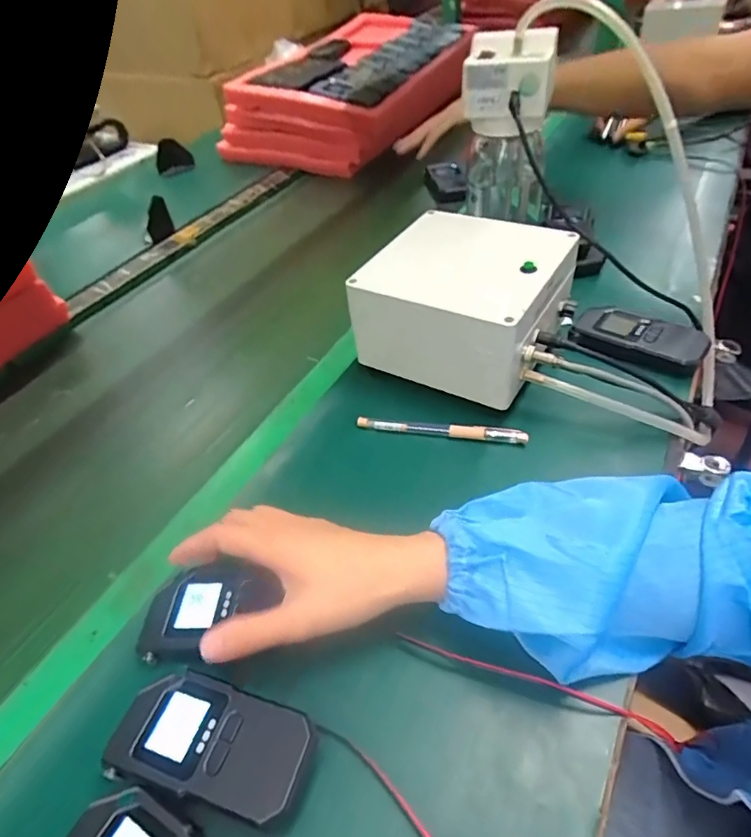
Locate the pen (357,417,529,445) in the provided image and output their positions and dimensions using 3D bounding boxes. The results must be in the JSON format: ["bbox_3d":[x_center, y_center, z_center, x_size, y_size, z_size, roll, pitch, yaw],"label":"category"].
[{"bbox_3d":[0.057,0.010,0.459,0.149,0.008,0.010,4,46,12],"label":"pen"}]

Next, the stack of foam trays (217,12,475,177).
[{"bbox_3d":[-0.045,-0.704,1.095,0.389,0.141,0.587,11,48,18],"label":"stack of foam trays"}]

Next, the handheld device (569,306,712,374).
[{"bbox_3d":[0.258,-0.081,0.507,0.118,0.023,0.054,21,51,26],"label":"handheld device"}]

